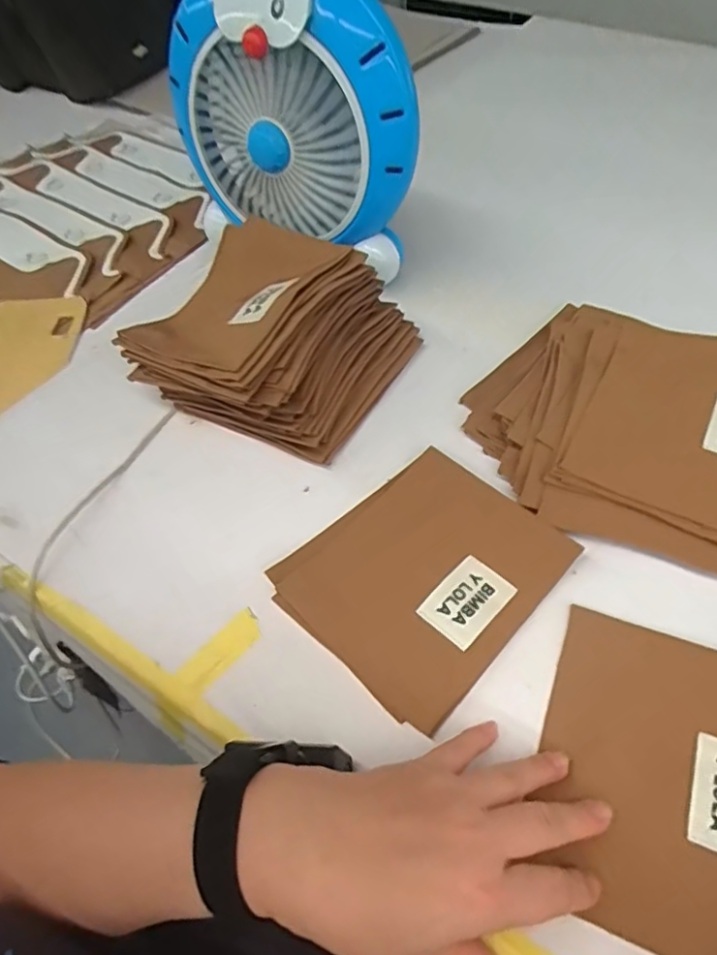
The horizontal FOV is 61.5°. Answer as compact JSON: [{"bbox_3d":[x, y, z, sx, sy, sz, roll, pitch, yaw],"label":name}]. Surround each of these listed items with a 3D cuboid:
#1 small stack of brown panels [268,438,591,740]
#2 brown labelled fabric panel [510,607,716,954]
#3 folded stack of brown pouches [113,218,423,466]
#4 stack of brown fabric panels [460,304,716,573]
[{"bbox_3d":[0.044,0.062,0.420,0.149,0.011,0.168,37,63,26],"label":"small stack of brown panels"},{"bbox_3d":[0.173,0.167,0.339,0.130,0.010,0.167,16,56,14],"label":"brown labelled fabric panel"},{"bbox_3d":[-0.075,-0.125,0.523,0.196,0.086,0.179,21,58,17],"label":"folded stack of brown pouches"},{"bbox_3d":[0.209,-0.055,0.476,0.229,0.049,0.229,22,58,18],"label":"stack of brown fabric panels"}]

